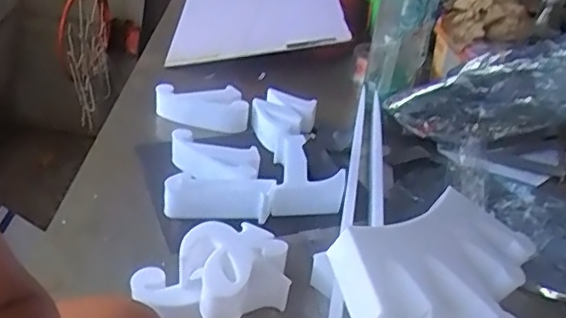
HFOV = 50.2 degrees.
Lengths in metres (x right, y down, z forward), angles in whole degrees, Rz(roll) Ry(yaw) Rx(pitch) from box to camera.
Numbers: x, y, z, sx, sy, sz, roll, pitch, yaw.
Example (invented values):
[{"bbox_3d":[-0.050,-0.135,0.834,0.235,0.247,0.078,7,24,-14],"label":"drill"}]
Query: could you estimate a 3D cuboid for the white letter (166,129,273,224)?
[{"bbox_3d":[-0.085,0.029,0.744,0.147,0.039,0.131,12,33,4],"label":"white letter"}]

